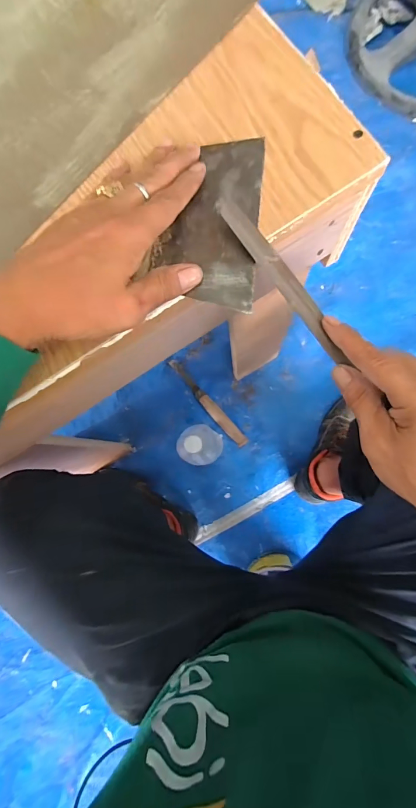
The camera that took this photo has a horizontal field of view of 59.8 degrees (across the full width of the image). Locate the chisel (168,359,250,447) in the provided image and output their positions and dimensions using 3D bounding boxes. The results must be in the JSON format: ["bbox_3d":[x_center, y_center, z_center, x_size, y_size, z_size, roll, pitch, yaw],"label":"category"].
[{"bbox_3d":[-0.005,-0.005,0.892,0.029,0.026,0.274,-41,82,-1],"label":"chisel"}]

